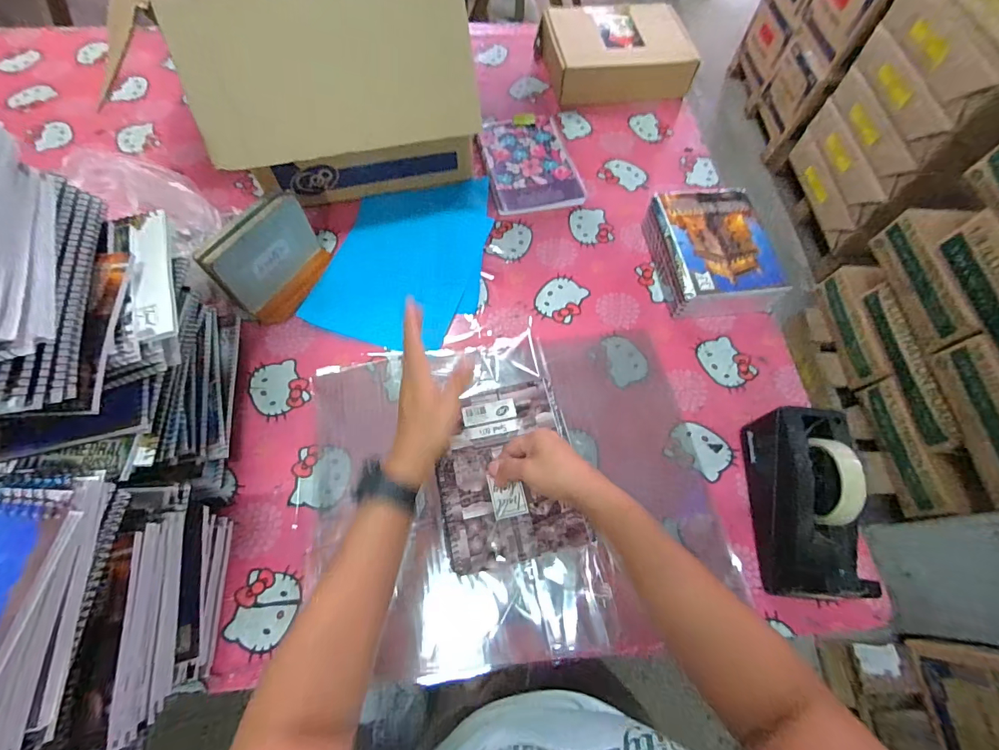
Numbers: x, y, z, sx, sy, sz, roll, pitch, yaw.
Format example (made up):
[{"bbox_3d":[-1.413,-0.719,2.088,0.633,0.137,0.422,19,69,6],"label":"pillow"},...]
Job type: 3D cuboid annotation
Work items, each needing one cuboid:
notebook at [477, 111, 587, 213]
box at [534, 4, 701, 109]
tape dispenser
[{"bbox_3d":[0.053,-0.386,0.765,0.154,0.019,0.221,-10,67,-7],"label":"notebook"},{"bbox_3d":[0.232,-0.654,0.855,0.278,0.076,0.209,-6,66,-5],"label":"box"},{"bbox_3d":[0.348,0.140,0.476,0.067,0.125,0.195,6,66,0],"label":"tape dispenser"}]

